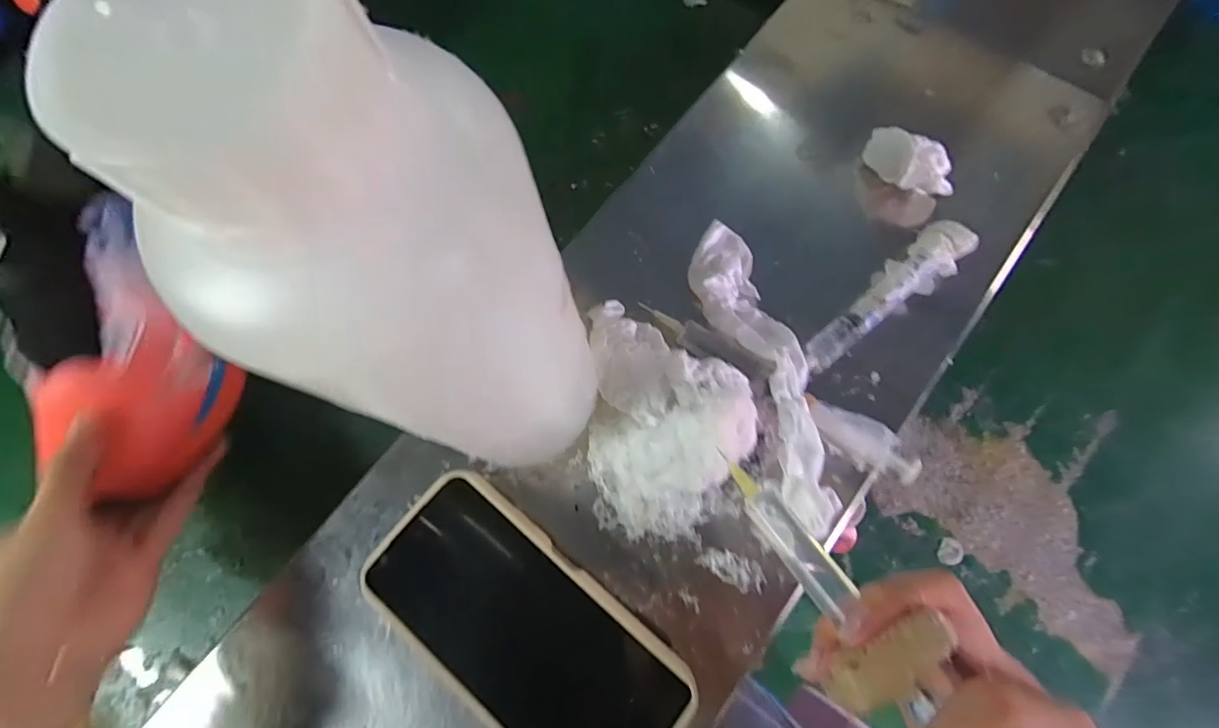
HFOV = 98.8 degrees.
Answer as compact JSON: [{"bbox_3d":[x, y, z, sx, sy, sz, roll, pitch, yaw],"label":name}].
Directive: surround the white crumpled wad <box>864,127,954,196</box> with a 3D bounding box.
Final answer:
[{"bbox_3d":[0.194,-0.130,0.338,0.046,0.038,0.042,8,75,4],"label":"white crumpled wad"}]

